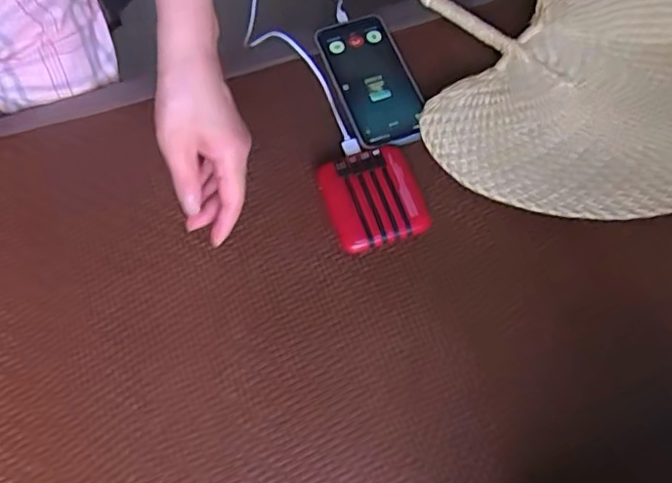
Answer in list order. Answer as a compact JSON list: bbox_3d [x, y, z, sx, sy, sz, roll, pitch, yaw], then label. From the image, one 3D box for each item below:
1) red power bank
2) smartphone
[{"bbox_3d":[0.033,-0.039,0.529,0.085,0.024,0.091,-14,65,-9],"label":"red power bank"},{"bbox_3d":[0.036,-0.167,0.585,0.077,0.011,0.164,-16,65,-9],"label":"smartphone"}]

